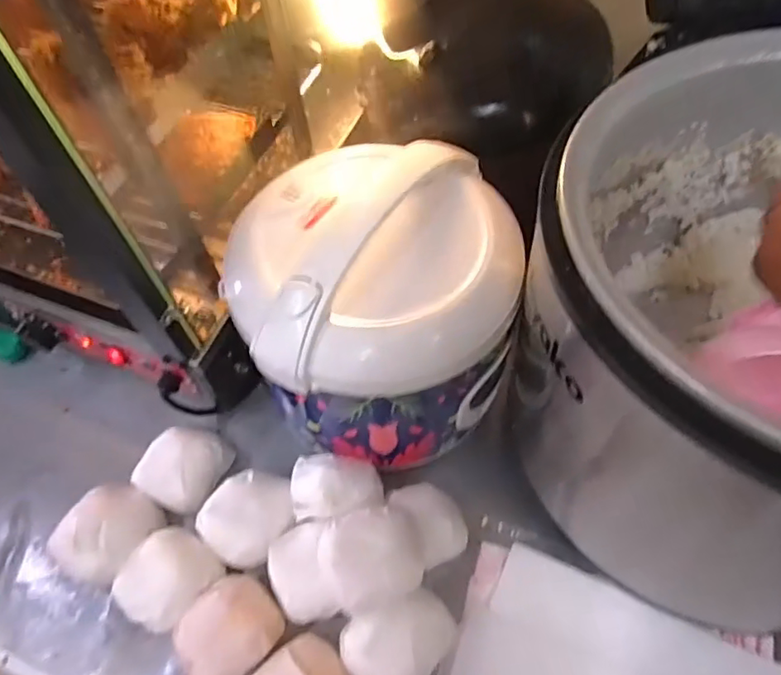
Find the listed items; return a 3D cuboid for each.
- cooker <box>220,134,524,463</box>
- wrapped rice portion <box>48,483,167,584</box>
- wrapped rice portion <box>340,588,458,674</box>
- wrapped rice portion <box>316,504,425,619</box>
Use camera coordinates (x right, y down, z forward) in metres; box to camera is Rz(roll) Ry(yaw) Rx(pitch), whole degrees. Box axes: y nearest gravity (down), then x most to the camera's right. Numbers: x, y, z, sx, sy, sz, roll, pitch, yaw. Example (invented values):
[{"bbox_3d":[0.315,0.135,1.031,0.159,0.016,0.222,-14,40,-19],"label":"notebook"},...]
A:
[{"bbox_3d":[-0.014,-0.028,0.513,0.238,0.188,0.221,-4,59,2],"label":"cooker"},{"bbox_3d":[-0.270,0.184,0.543,0.077,0.051,0.087,24,64,17],"label":"wrapped rice portion"},{"bbox_3d":[0.011,0.259,0.477,0.098,0.041,0.074,-19,60,-7],"label":"wrapped rice portion"},{"bbox_3d":[-0.014,0.182,0.477,0.081,0.038,0.076,-21,98,-11],"label":"wrapped rice portion"}]

